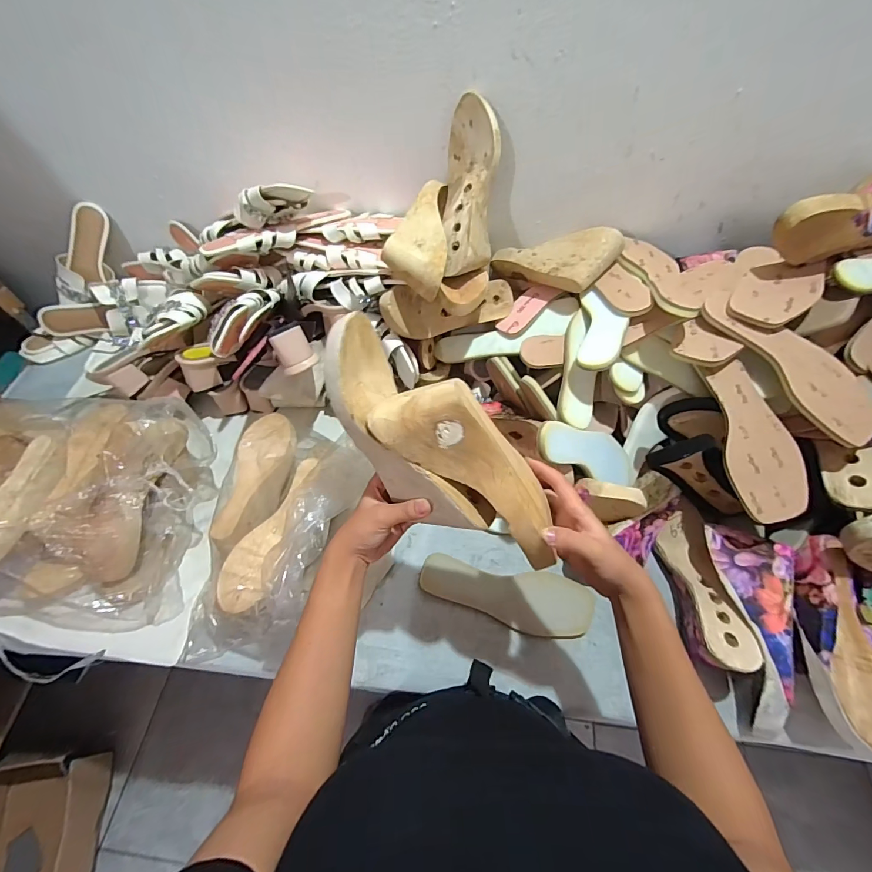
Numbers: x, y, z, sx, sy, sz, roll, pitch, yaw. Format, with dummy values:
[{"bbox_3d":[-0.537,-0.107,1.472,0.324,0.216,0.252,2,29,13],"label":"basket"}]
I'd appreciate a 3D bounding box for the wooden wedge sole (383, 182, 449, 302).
[{"bbox_3d":[-0.027,-0.272,0.578,0.083,0.082,0.189,2,59,1],"label":"wooden wedge sole"}]

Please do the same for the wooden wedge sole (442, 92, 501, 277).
[{"bbox_3d":[0.048,-0.336,0.567,0.069,0.072,0.231,3,90,1],"label":"wooden wedge sole"}]

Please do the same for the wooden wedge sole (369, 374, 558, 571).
[{"bbox_3d":[0.047,0.027,0.365,0.208,0.056,0.072,42,63,-11],"label":"wooden wedge sole"}]

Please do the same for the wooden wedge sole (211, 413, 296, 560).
[{"bbox_3d":[-0.246,0.055,0.565,0.073,0.035,0.212,0,59,-1],"label":"wooden wedge sole"}]

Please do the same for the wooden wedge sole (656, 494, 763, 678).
[{"bbox_3d":[0.353,0.190,0.539,0.067,0.062,0.226,7,37,4],"label":"wooden wedge sole"}]

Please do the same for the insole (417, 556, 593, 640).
[{"bbox_3d":[0.099,0.226,0.570,0.237,0.009,0.082,10,65,1],"label":"insole"}]

